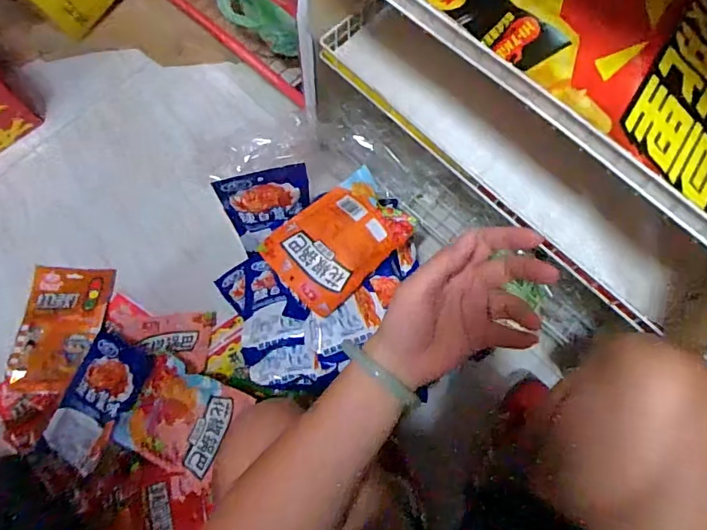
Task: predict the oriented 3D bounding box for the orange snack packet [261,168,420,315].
[{"bbox_3d":[-0.019,-0.043,0.761,0.148,0.030,0.220,44,77,10],"label":"orange snack packet"}]

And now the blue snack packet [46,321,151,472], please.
[{"bbox_3d":[-0.414,0.220,0.784,0.119,0.023,0.199,17,77,19],"label":"blue snack packet"}]

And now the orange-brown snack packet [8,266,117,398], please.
[{"bbox_3d":[-0.515,0.110,0.856,0.152,0.032,0.225,0,69,13],"label":"orange-brown snack packet"}]

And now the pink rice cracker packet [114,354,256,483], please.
[{"bbox_3d":[-0.262,0.236,0.750,0.190,0.038,0.146,20,80,19],"label":"pink rice cracker packet"}]

